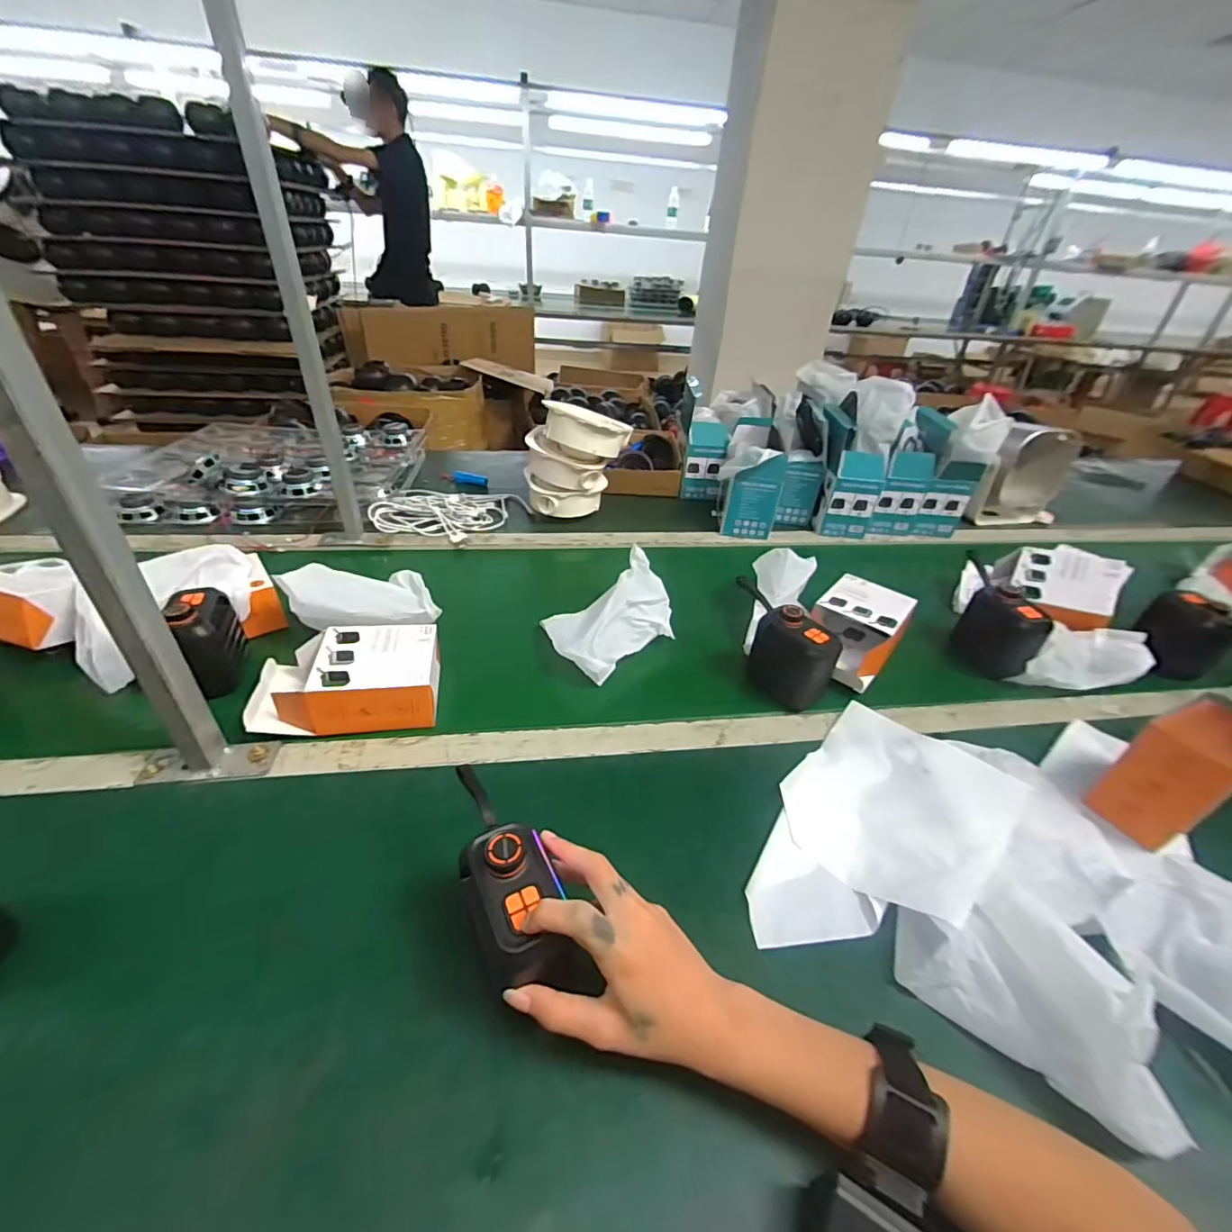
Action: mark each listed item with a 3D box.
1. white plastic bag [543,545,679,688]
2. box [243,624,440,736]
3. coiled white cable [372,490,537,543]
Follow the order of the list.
[{"bbox_3d":[-0.008,-0.004,0.647,0.165,0.077,0.120,-27,45,-36],"label":"white plastic bag"},{"bbox_3d":[-0.274,0.065,0.538,0.178,0.062,0.094,-4,36,-12],"label":"box"},{"bbox_3d":[-0.287,-0.187,0.913,0.229,0.024,0.181,5,35,1],"label":"coiled white cable"}]

